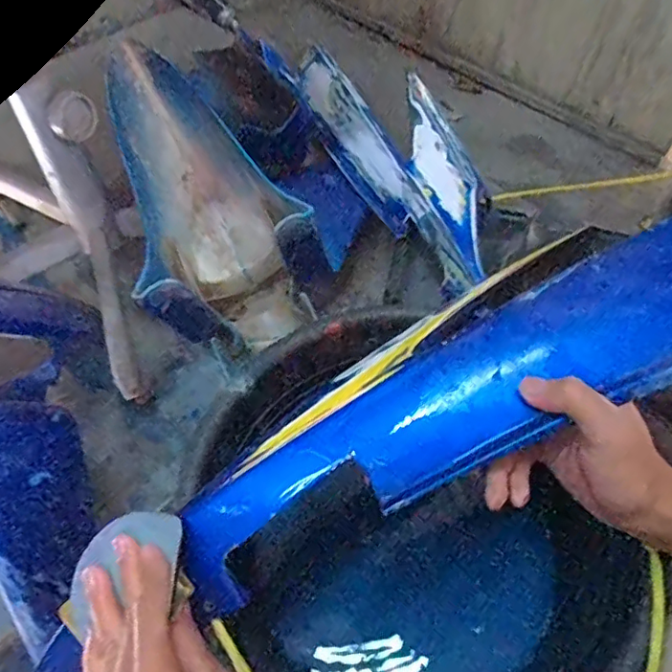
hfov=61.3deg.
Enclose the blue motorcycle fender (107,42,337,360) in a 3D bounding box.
[{"bbox_3d":[-0.176,-0.167,0.686,0.203,0.143,0.358,-28,86,-18],"label":"blue motorcycle fender"}]

